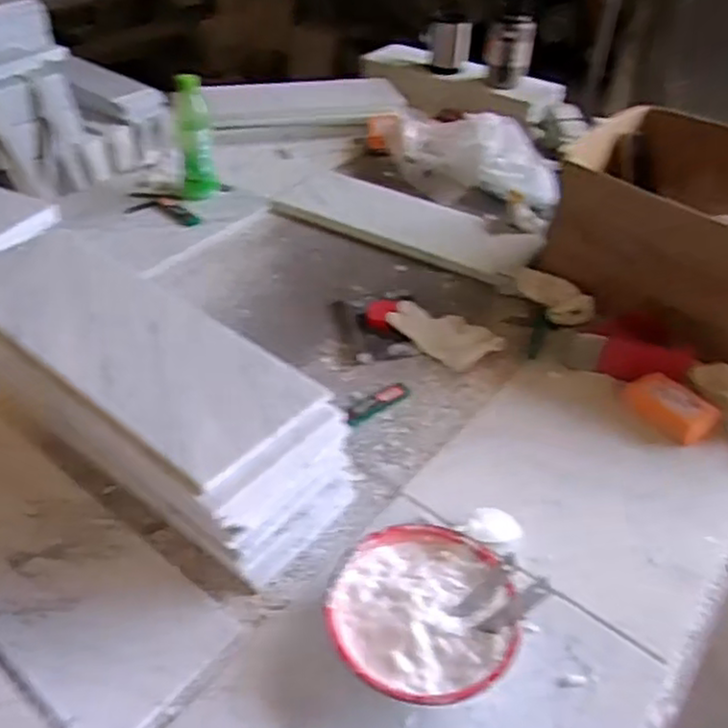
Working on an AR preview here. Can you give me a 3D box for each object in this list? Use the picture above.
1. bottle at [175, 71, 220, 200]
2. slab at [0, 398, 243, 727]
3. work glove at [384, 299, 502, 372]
[{"bbox_3d":[-0.302,-0.392,1.247,0.067,0.205,0.054,-8,43,-9],"label":"bottle"},{"bbox_3d":[-0.333,0.176,0.711,0.450,0.014,0.159,30,50,28],"label":"slab"},{"bbox_3d":[0.106,-0.046,0.980,0.067,0.026,0.157,-32,51,-30],"label":"work glove"}]

